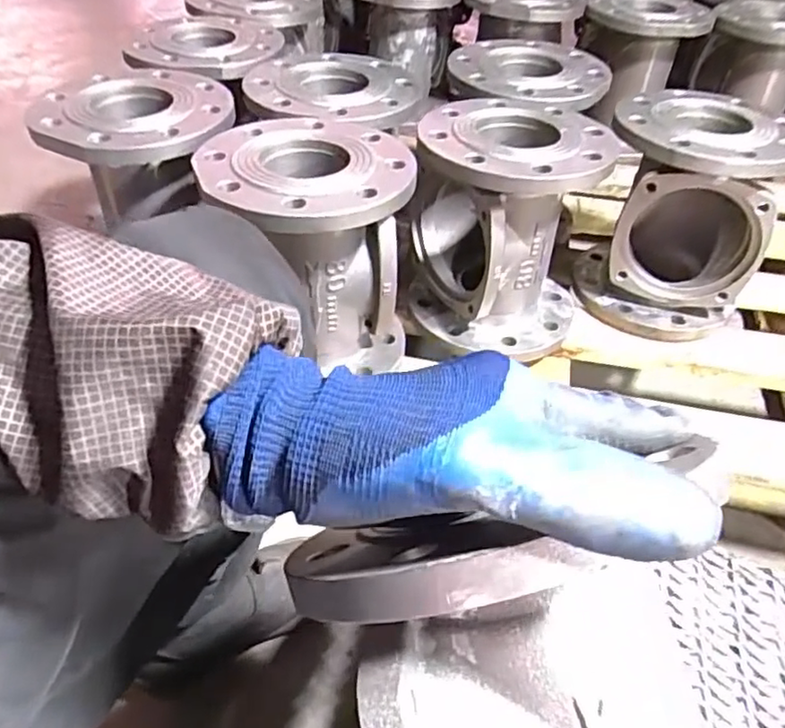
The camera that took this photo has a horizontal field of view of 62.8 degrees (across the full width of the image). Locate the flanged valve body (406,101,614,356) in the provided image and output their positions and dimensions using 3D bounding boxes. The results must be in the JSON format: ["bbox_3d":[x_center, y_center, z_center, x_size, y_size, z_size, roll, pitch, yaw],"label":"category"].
[{"bbox_3d":[0.114,-0.153,0.691,0.181,0.203,0.176,6,44,2],"label":"flanged valve body"}]

